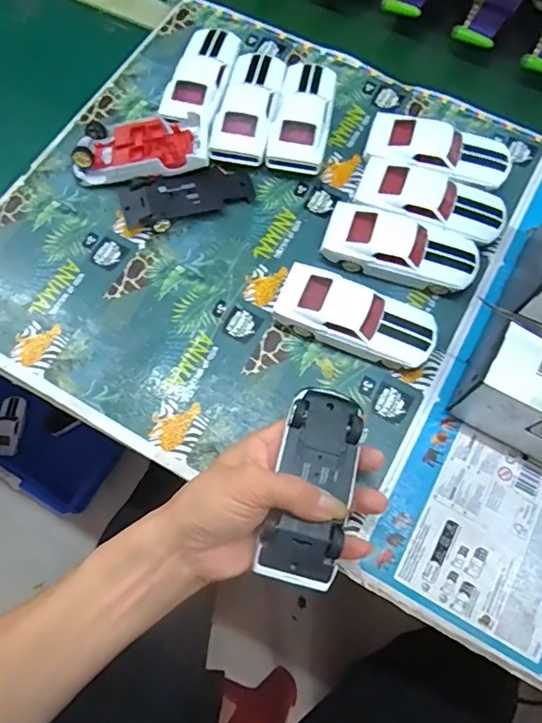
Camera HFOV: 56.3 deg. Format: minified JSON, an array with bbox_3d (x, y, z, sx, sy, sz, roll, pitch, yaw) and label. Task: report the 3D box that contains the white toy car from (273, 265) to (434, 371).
[{"bbox_3d":[0.070,-0.034,0.414,0.125,0.034,0.052,20,70,7],"label":"white toy car"}]

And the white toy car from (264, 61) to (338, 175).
[{"bbox_3d":[0.032,-0.236,0.489,0.050,0.030,0.127,11,69,4],"label":"white toy car"}]

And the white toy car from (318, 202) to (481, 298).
[{"bbox_3d":[0.111,-0.096,0.437,0.128,0.033,0.053,16,70,6],"label":"white toy car"}]

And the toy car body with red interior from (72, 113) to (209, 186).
[{"bbox_3d":[-0.120,-0.198,0.475,0.122,0.031,0.059,2,69,0],"label":"toy car body with red interior"}]

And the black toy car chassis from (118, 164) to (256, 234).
[{"bbox_3d":[-0.077,-0.154,0.468,0.118,0.018,0.050,-19,70,-8],"label":"black toy car chassis"}]

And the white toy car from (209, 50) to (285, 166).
[{"bbox_3d":[-0.019,-0.246,0.492,0.052,0.028,0.135,12,69,4],"label":"white toy car"}]

